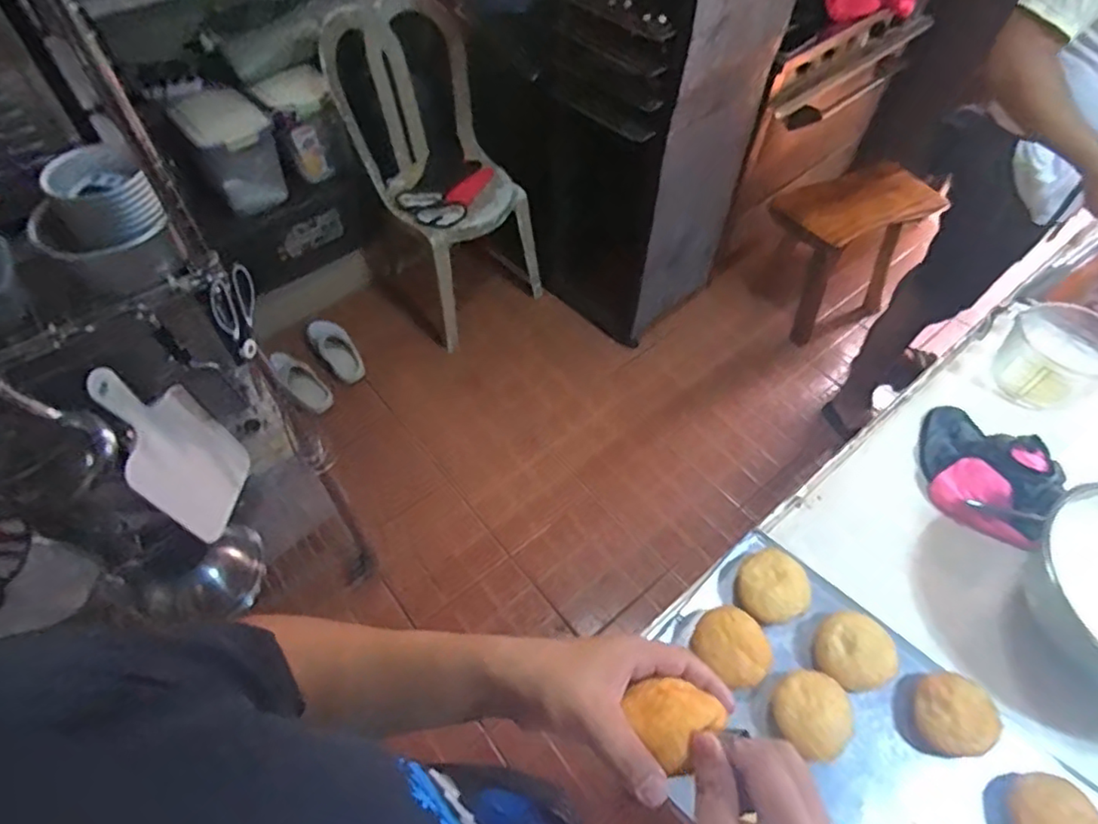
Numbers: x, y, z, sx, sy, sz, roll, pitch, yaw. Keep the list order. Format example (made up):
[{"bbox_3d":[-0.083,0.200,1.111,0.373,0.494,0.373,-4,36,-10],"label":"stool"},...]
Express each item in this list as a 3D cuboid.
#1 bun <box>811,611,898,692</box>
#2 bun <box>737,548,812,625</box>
[{"bbox_3d":[0.351,0.279,0.693,0.089,0.045,0.084,0,55,0],"label":"bun"},{"bbox_3d":[0.275,0.218,0.745,0.082,0.047,0.086,0,55,0],"label":"bun"}]

